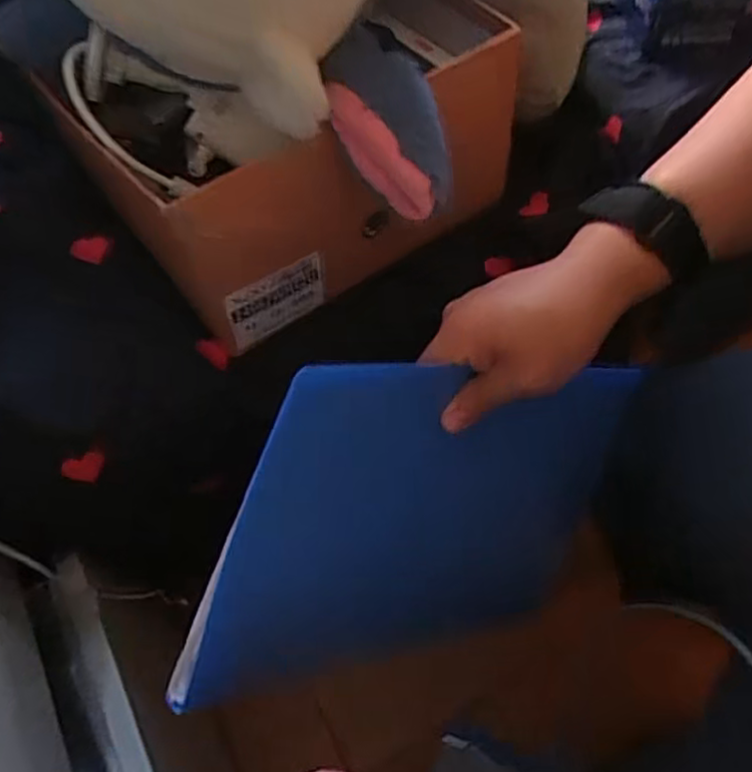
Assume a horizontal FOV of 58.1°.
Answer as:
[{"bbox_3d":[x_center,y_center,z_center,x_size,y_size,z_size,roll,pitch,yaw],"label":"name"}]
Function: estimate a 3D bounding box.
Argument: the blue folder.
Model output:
[{"bbox_3d":[0.035,0.090,0.434,0.284,0.234,0.014,0,31,-33],"label":"blue folder"}]

